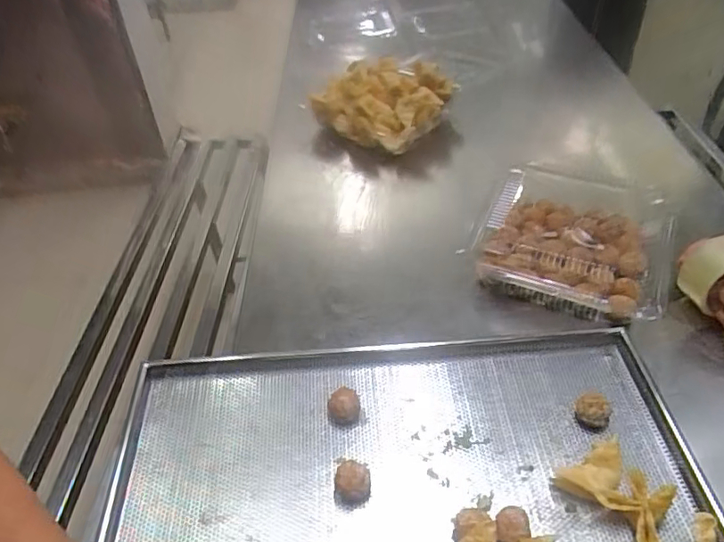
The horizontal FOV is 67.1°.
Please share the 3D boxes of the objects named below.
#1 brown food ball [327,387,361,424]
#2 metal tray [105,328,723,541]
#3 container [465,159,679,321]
[{"bbox_3d":[-0.021,0.153,0.632,0.036,0.022,0.042,-7,45,-4],"label":"brown food ball"},{"bbox_3d":[0.045,0.244,0.544,0.604,0.039,0.400,-4,45,0],"label":"metal tray"},{"bbox_3d":[0.306,-0.046,0.784,0.243,0.078,0.248,17,49,20],"label":"container"}]

